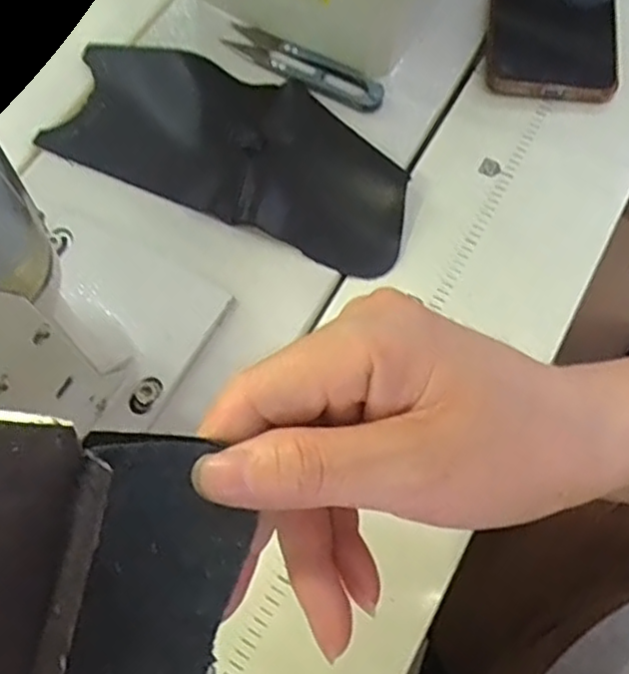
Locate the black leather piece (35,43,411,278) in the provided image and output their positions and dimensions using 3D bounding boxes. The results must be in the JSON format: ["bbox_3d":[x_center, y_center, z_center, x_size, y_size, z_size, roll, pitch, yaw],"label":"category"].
[{"bbox_3d":[-0.038,-0.106,0.383,0.192,0.017,0.090,23,75,4],"label":"black leather piece"}]

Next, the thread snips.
[{"bbox_3d":[-0.006,-0.157,0.410,0.096,0.011,0.023,27,69,14],"label":"thread snips"}]

